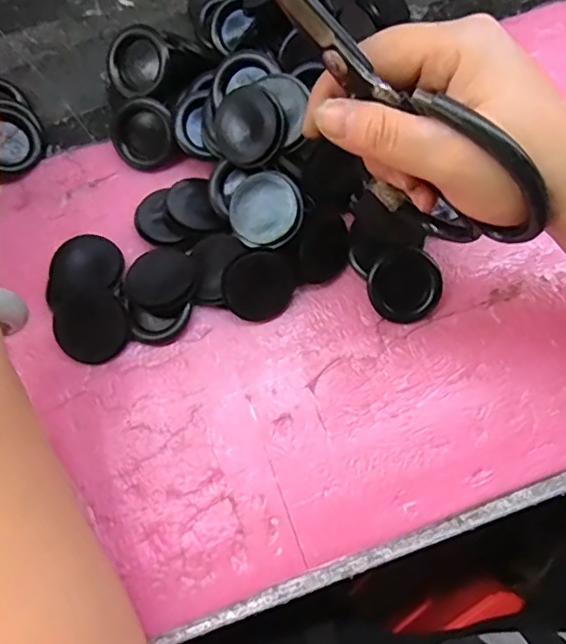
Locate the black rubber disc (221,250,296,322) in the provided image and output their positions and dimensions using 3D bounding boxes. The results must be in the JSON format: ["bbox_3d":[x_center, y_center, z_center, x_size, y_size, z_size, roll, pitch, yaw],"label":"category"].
[{"bbox_3d":[-0.013,-0.020,0.329,0.040,0.005,0.041,-9,117,-18],"label":"black rubber disc"}]

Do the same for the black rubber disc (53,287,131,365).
[{"bbox_3d":[-0.108,0.002,0.331,0.041,0.004,0.040,0,90,1],"label":"black rubber disc"}]

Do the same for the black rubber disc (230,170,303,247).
[{"bbox_3d":[-0.009,-0.063,0.323,0.041,0.005,0.039,0,90,15],"label":"black rubber disc"}]

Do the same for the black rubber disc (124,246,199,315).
[{"bbox_3d":[-0.070,-0.024,0.341,0.041,0.006,0.039,0,75,-1],"label":"black rubber disc"}]

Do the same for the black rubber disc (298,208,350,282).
[{"bbox_3d":[0.023,-0.043,0.337,0.034,0.004,0.039,26,87,-33],"label":"black rubber disc"}]

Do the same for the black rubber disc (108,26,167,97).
[{"bbox_3d":[-0.086,-0.155,0.350,0.038,0.007,0.035,5,107,15],"label":"black rubber disc"}]

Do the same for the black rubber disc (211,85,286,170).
[{"bbox_3d":[-0.019,-0.105,0.319,0.037,0.041,0.013,32,32,-13],"label":"black rubber disc"}]

